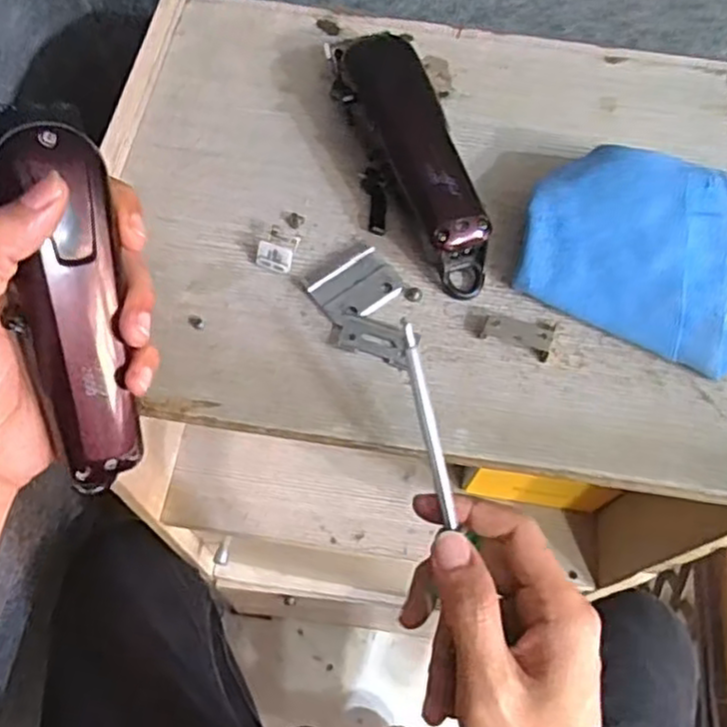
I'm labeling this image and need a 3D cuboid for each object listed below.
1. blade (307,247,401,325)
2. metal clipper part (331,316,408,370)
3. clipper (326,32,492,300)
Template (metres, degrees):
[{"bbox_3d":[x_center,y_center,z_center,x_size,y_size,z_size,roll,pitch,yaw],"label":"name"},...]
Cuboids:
[{"bbox_3d":[-0.004,-0.042,0.385,0.045,0.004,0.036,-36,69,-19],"label":"blade"},{"bbox_3d":[0.005,-0.013,0.372,0.043,0.004,0.021,17,63,7],"label":"metal clipper part"},{"bbox_3d":[0.023,-0.118,0.401,0.049,0.043,0.164,-15,64,-10],"label":"clipper"}]

